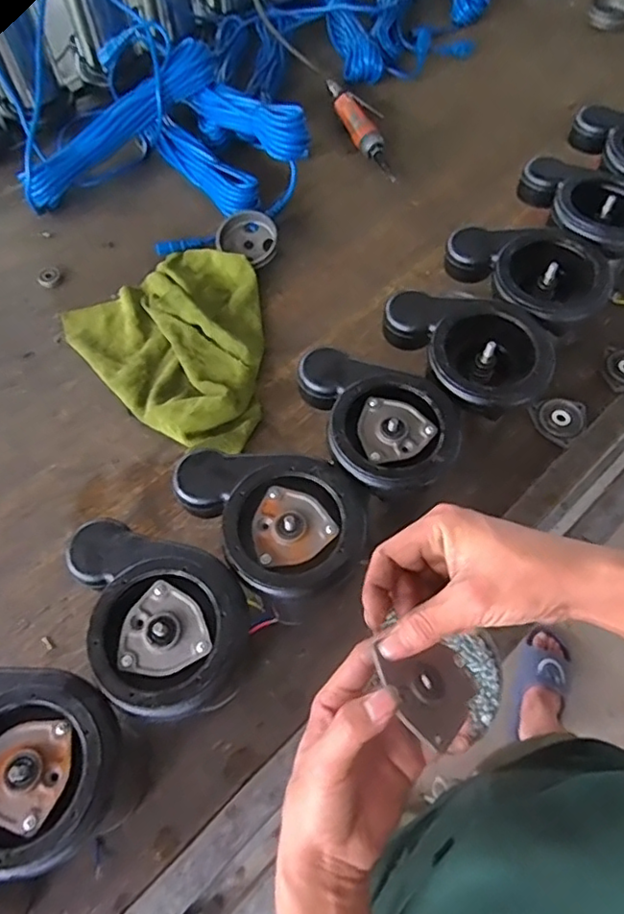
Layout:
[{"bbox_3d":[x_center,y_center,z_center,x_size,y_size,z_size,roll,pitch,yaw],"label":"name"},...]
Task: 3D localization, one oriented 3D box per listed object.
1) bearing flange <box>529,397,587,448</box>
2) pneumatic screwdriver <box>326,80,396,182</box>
[{"bbox_3d":[0.304,-0.048,0.719,0.065,0.014,0.062,0,62,1],"label":"bearing flange"},{"bbox_3d":[0.083,-0.556,0.977,0.052,0.032,0.275,-19,64,-9],"label":"pneumatic screwdriver"}]

